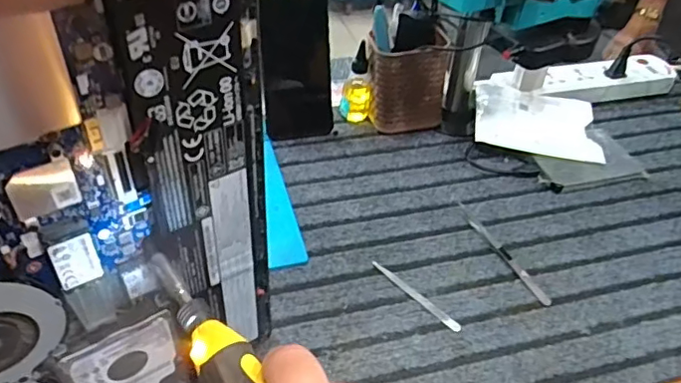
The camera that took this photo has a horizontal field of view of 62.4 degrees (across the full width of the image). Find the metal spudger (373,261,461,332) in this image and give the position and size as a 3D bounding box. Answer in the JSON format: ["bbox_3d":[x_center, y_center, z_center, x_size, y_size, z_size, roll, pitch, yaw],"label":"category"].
[{"bbox_3d":[0.066,0.091,0.499,0.009,0.004,0.099,-31,51,-33],"label":"metal spudger"}]

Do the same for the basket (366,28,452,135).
[{"bbox_3d":[0.080,-0.130,0.677,0.092,0.107,0.071,1,40,-1],"label":"basket"}]

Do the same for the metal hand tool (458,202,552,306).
[{"bbox_3d":[0.153,0.056,0.539,0.010,0.004,0.137,-17,44,-21],"label":"metal hand tool"}]

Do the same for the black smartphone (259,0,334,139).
[{"bbox_3d":[-0.050,-0.141,0.643,0.080,0.161,0.008,-7,27,-10],"label":"black smartphone"}]

